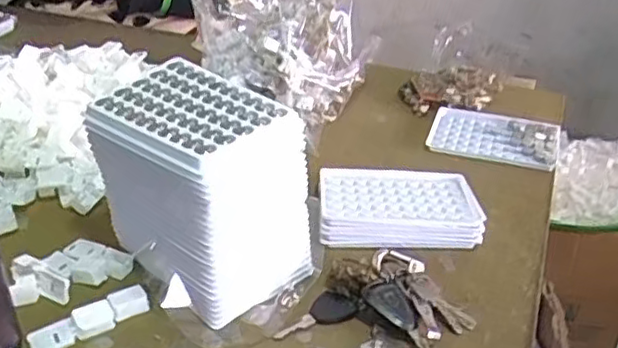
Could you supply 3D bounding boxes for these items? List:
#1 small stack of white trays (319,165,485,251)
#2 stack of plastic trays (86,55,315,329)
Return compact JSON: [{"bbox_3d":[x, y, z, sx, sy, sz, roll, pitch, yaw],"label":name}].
[{"bbox_3d":[0.074,0.028,0.555,0.127,0.029,0.090,1,31,1],"label":"small stack of white trays"},{"bbox_3d":[-0.077,0.012,0.472,0.132,0.135,0.095,23,37,33],"label":"stack of plastic trays"}]

